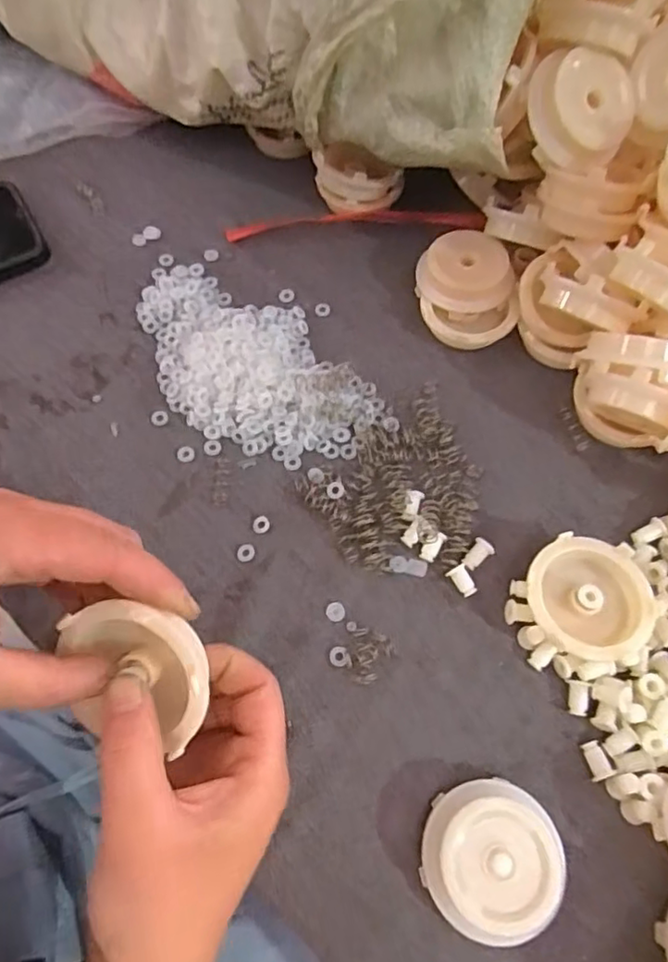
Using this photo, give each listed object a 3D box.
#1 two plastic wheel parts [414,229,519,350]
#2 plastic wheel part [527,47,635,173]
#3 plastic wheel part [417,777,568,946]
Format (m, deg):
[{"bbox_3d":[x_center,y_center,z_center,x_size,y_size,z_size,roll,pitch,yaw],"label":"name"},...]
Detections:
[{"bbox_3d":[0.081,-0.117,0.368,0.056,0.031,0.071,-9,67,-5],"label":"two plastic wheel parts"},{"bbox_3d":[0.126,-0.188,0.306,0.050,0.019,0.055,-6,104,-10],"label":"plastic wheel part"},{"bbox_3d":[0.066,0.157,0.250,0.055,0.023,0.056,-18,68,-9],"label":"plastic wheel part"}]

